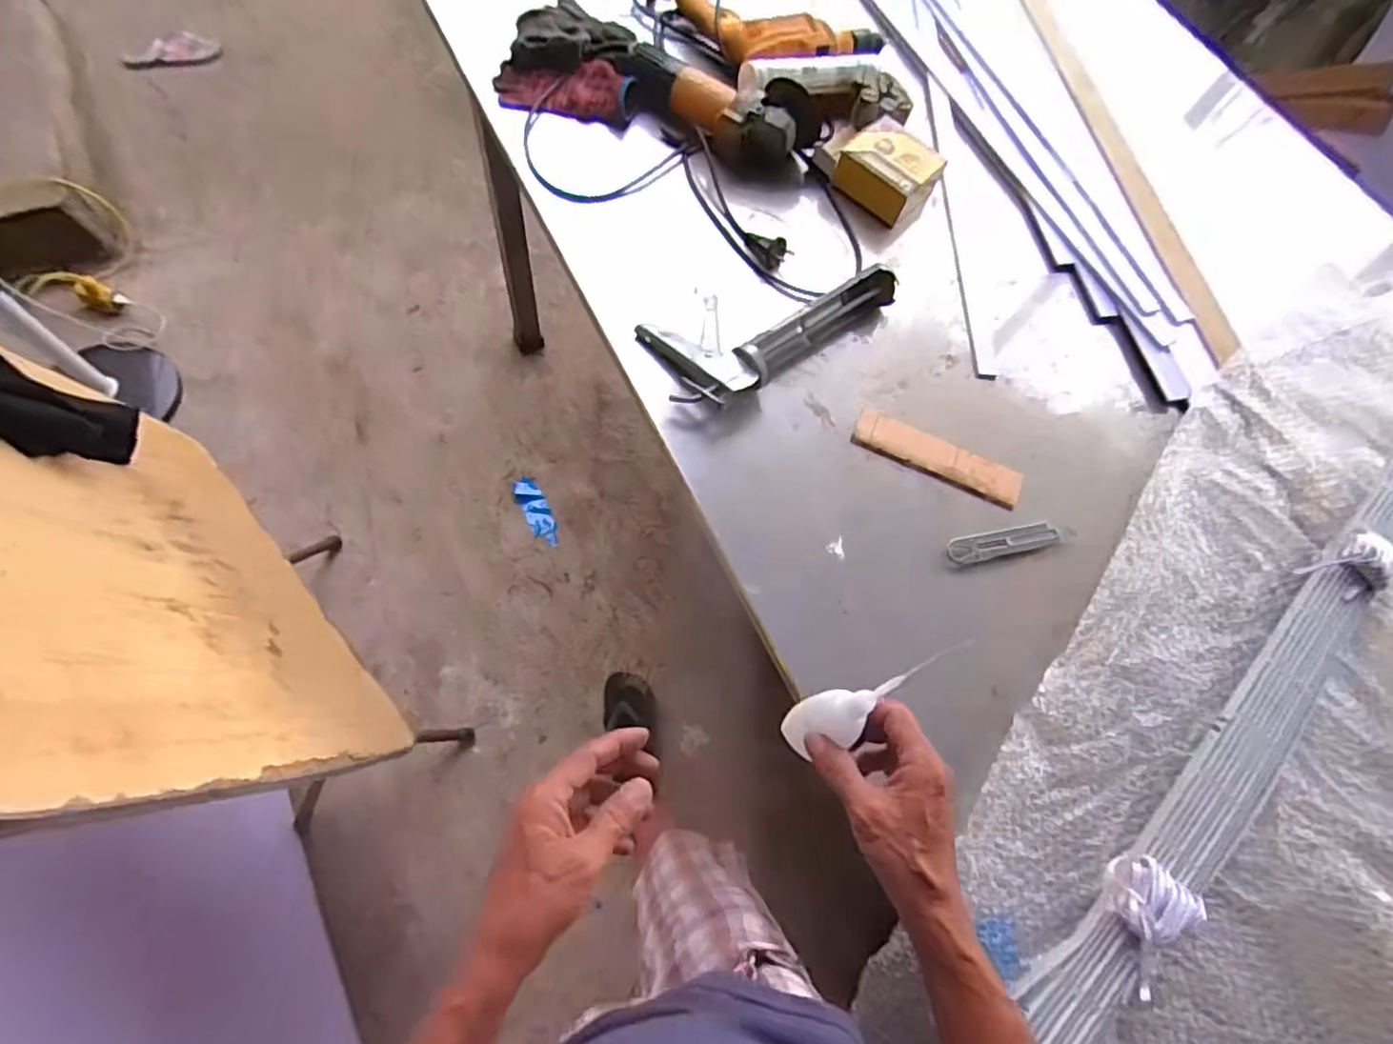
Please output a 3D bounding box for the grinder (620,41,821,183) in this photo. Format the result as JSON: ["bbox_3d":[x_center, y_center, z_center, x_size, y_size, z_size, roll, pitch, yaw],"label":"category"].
[{"bbox_3d":[0.019,-0.551,0.884,0.281,0.089,0.090,25,67,6],"label":"grinder"}]

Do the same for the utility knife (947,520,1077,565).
[{"bbox_3d":[0.347,0.019,0.715,0.156,0.018,0.030,-11,68,-10],"label":"utility knife"}]

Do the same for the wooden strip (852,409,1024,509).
[{"bbox_3d":[0.277,-0.075,0.747,0.196,0.016,0.048,22,67,5],"label":"wooden strip"}]

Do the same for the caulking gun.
[{"bbox_3d":[0.098,-0.233,0.774,0.311,0.049,0.132,-27,72,-16],"label":"caulking gun"}]

